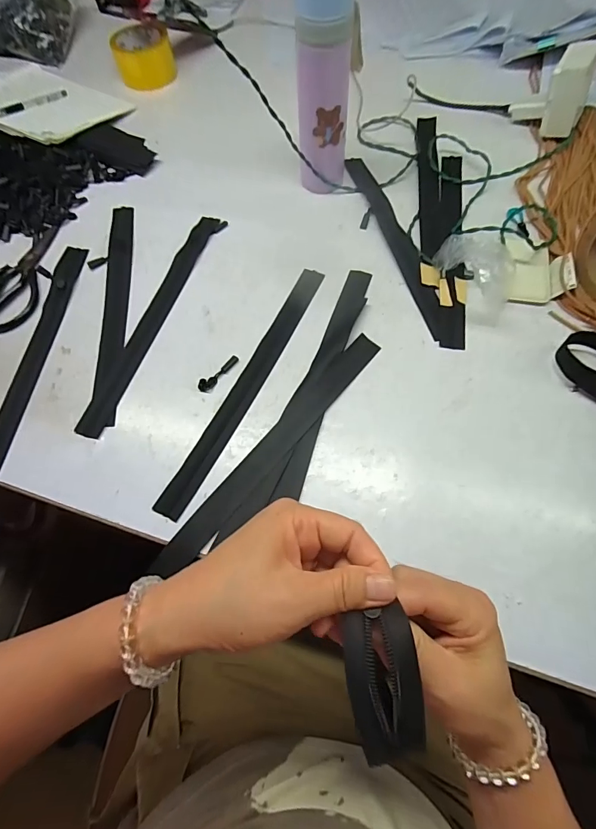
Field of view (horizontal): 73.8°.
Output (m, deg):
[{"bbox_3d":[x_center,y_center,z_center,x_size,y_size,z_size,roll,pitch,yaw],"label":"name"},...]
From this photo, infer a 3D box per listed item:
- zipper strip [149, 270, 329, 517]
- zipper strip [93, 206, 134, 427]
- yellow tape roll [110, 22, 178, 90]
[{"bbox_3d":[-0.056,-0.042,0.468,0.031,0.005,0.351,24,69,12],"label":"zipper strip"},{"bbox_3d":[-0.239,-0.149,0.521,0.033,0.006,0.351,-6,66,0],"label":"zipper strip"},{"bbox_3d":[-0.277,-0.650,0.719,0.102,0.056,0.104,-17,67,-5],"label":"yellow tape roll"}]

